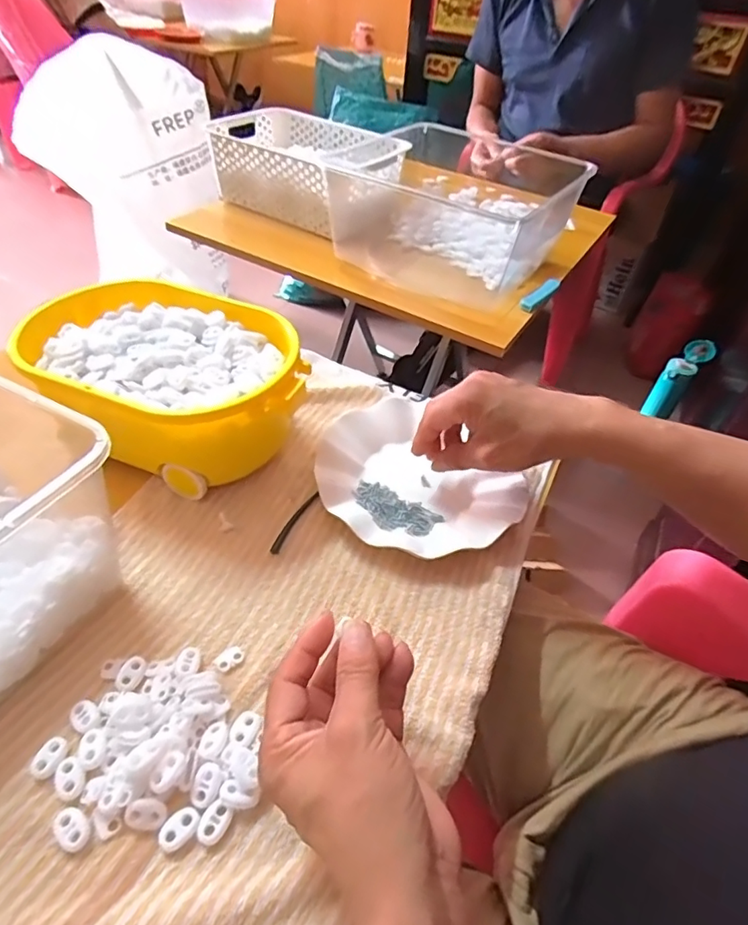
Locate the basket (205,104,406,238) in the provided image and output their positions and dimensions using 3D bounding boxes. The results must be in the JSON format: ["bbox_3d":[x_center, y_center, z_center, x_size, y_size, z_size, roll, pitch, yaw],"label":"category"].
[{"bbox_3d":[-0.117,-0.492,0.898,0.302,0.117,0.202,31,50,23],"label":"basket"}]

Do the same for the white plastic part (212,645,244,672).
[{"bbox_3d":[-0.099,0.133,0.359,0.019,0.004,0.014,-30,55,-30],"label":"white plastic part"}]

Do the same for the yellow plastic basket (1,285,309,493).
[{"bbox_3d":[-0.180,-0.066,0.473,0.231,0.105,0.161,19,47,13],"label":"yellow plastic basket"}]

